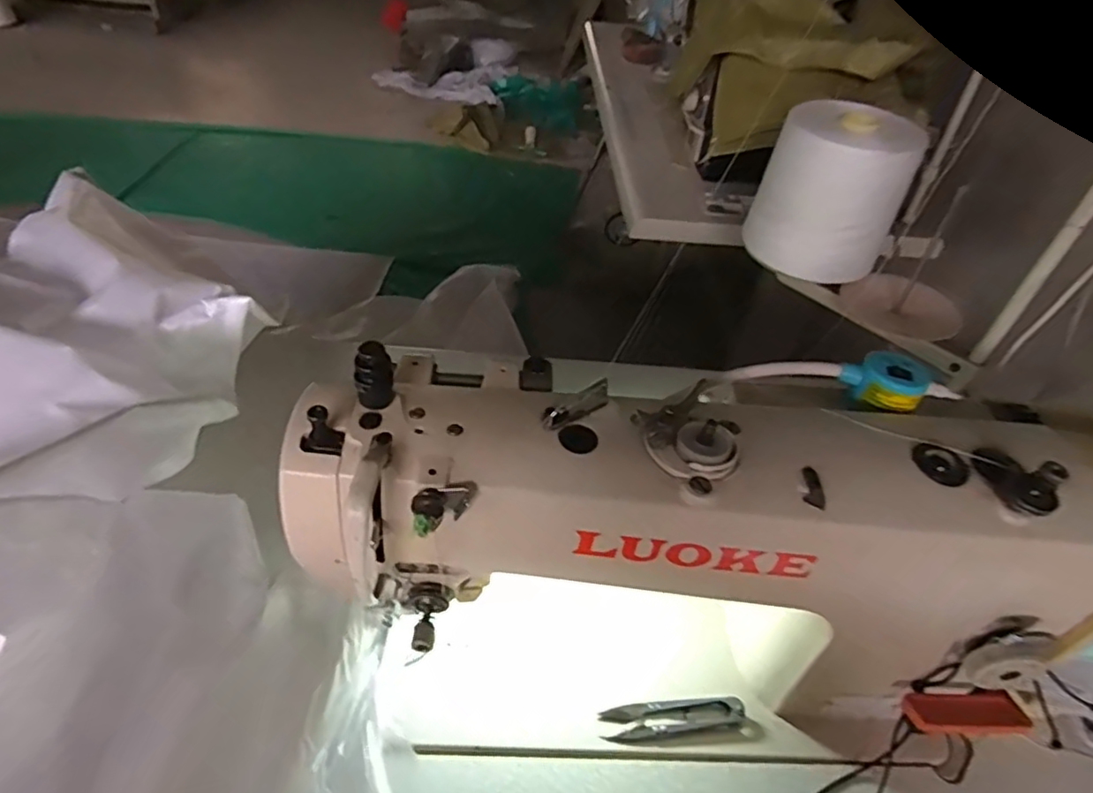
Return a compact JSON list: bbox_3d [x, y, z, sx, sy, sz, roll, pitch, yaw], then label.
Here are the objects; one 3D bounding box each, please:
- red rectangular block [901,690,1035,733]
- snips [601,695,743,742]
[{"bbox_3d":[0.261,0.197,0.395,0.066,0.010,0.022,-4,42,9],"label":"red rectangular block"},{"bbox_3d":[0.089,0.223,0.441,0.100,0.008,0.024,-2,44,-11],"label":"snips"}]

